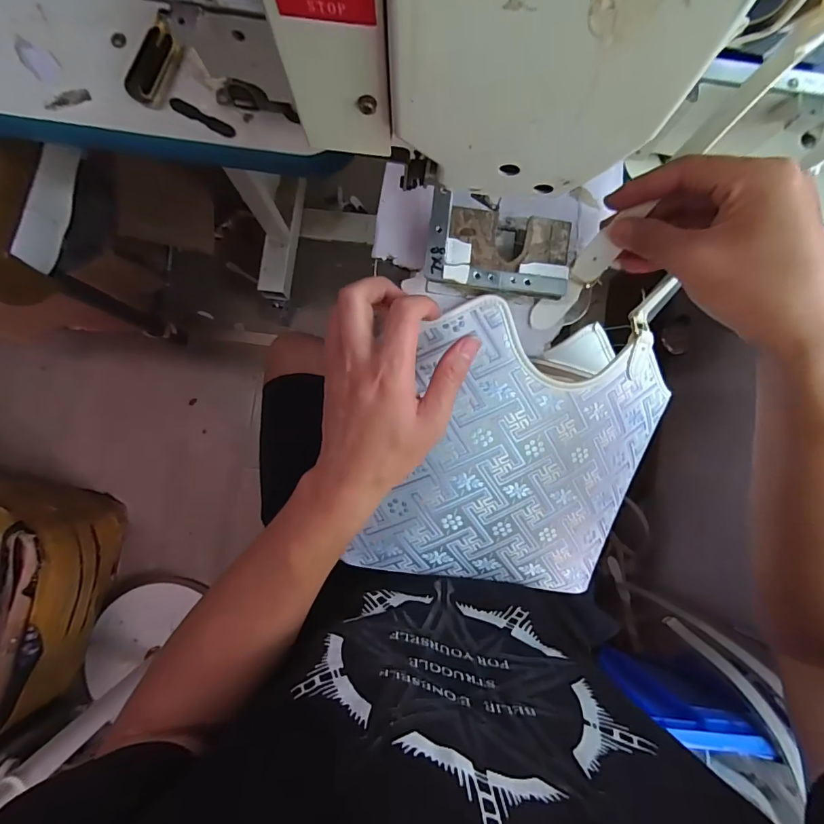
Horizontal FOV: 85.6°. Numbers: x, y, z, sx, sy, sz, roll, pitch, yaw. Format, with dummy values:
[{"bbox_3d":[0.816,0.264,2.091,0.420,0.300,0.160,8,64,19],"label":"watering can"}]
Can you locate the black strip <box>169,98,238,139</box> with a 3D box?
[{"bbox_3d":[-0.221,-0.311,0.470,0.078,0.005,0.012,29,86,1],"label":"black strip"}]

